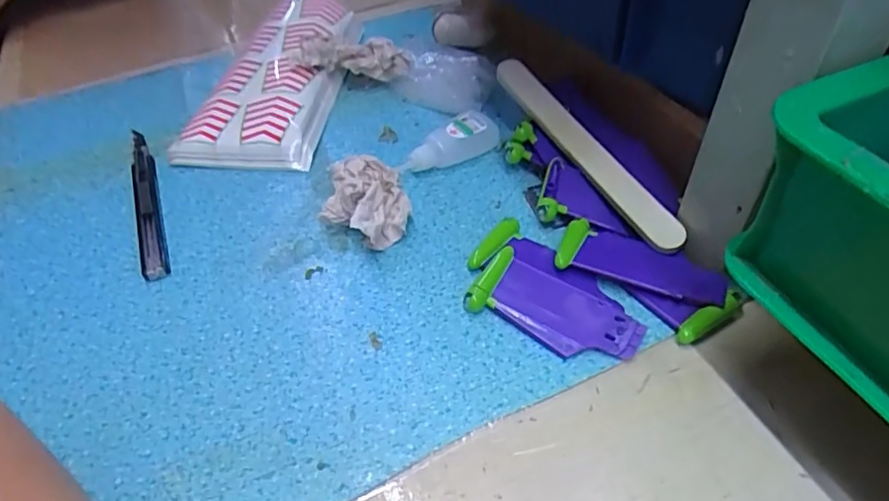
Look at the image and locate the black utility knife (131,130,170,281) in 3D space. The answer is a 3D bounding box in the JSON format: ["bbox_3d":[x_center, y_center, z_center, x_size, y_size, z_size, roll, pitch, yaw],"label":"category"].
[{"bbox_3d":[-0.202,-0.035,0.395,0.016,0.013,0.146,-19,47,-13],"label":"black utility knife"}]

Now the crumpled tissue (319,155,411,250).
[{"bbox_3d":[-0.050,-0.033,0.362,0.050,0.039,0.059,-37,54,-27],"label":"crumpled tissue"}]

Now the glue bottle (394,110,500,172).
[{"bbox_3d":[0.005,-0.074,0.413,0.079,0.026,0.022,-32,52,-24],"label":"glue bottle"}]

